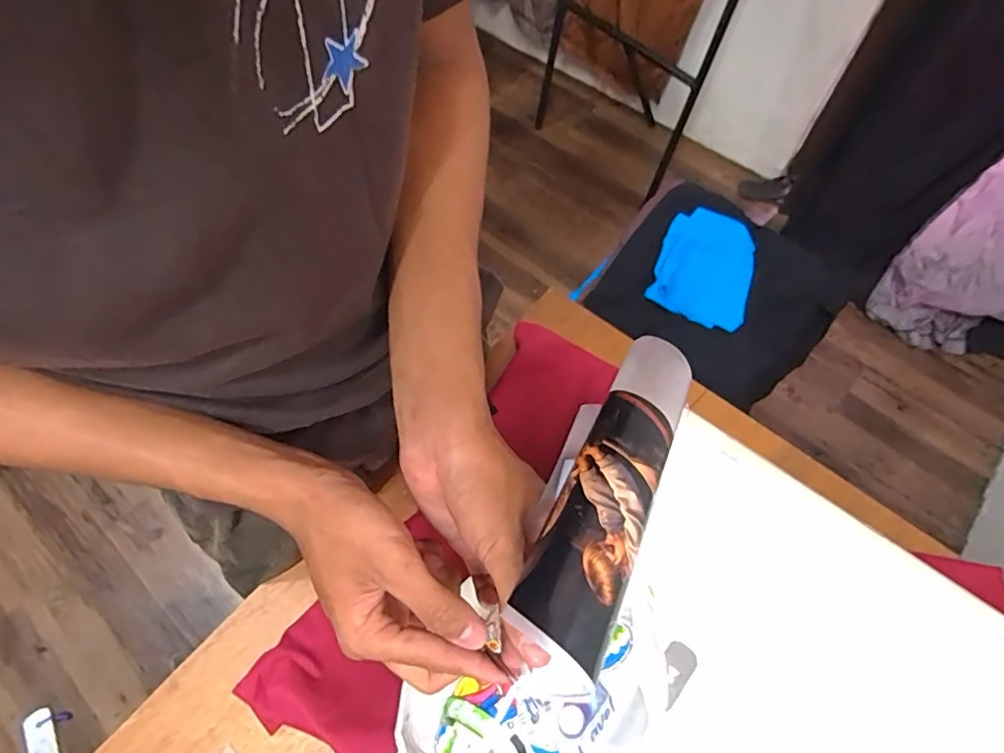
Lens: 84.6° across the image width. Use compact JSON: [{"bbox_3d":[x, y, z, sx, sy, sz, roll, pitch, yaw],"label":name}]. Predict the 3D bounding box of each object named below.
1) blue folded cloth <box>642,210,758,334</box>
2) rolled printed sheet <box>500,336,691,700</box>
[{"bbox_3d":[0.376,-0.208,1.013,0.169,0.020,0.252,20,64,11],"label":"blue folded cloth"},{"bbox_3d":[0.055,0.063,0.300,0.050,0.045,0.188,21,63,11],"label":"rolled printed sheet"}]

